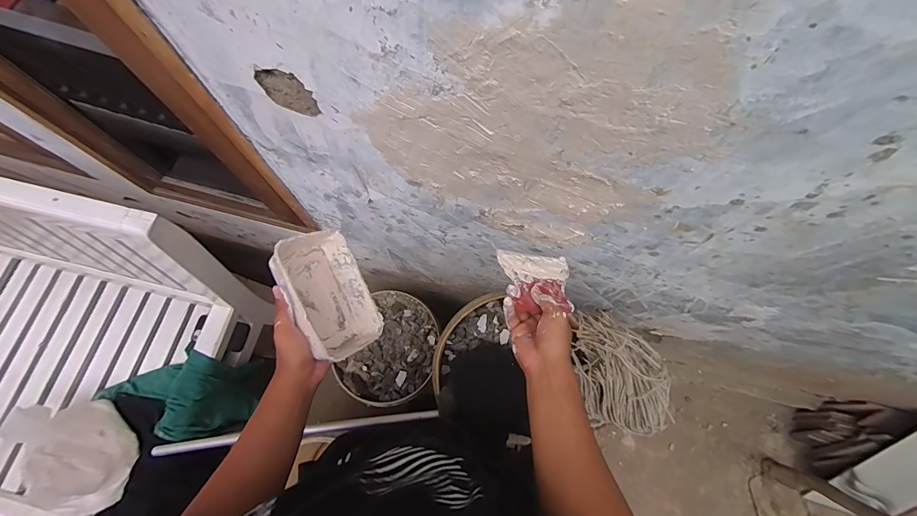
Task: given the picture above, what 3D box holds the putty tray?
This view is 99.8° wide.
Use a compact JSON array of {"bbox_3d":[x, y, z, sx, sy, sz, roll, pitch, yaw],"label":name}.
[{"bbox_3d":[-0.184,0.052,0.540,0.039,0.111,0.169,-23,94,31],"label":"putty tray"}]

